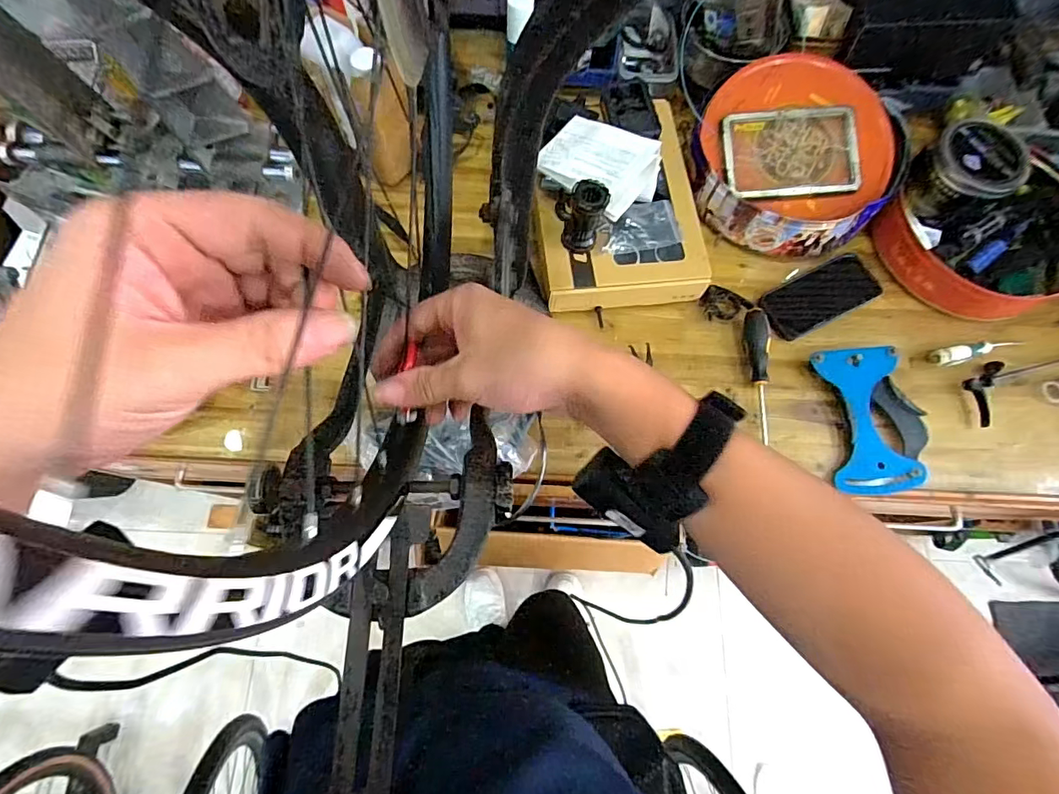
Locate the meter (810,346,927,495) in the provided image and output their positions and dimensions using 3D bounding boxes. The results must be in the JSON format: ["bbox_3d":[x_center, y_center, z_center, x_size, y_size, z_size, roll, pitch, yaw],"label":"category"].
[{"bbox_3d":[0.455,0.027,0.655,0.123,0.023,0.191,-4,73,-3],"label":"meter"}]

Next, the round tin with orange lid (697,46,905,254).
[{"bbox_3d":[0.388,-0.349,0.726,0.279,0.107,0.268,1,72,-2],"label":"round tin with orange lid"}]

